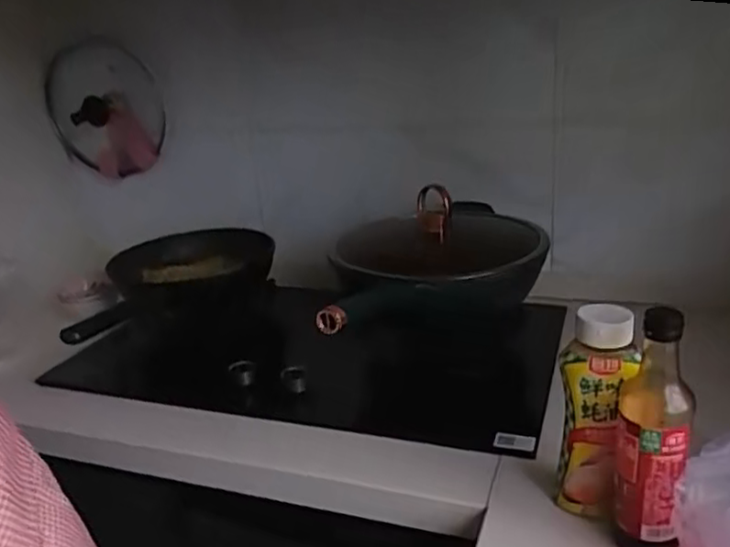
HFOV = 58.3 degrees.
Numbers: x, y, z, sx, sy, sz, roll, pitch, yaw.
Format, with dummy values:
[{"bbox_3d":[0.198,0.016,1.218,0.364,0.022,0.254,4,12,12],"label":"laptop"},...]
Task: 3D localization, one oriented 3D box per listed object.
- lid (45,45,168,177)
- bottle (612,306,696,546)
[{"bbox_3d":[-0.549,-0.334,1.358,0.259,0.251,0.085,-2,9,18],"label":"lid"},{"bbox_3d":[0.265,0.148,0.604,0.059,0.242,0.066,3,22,21],"label":"bottle"}]

